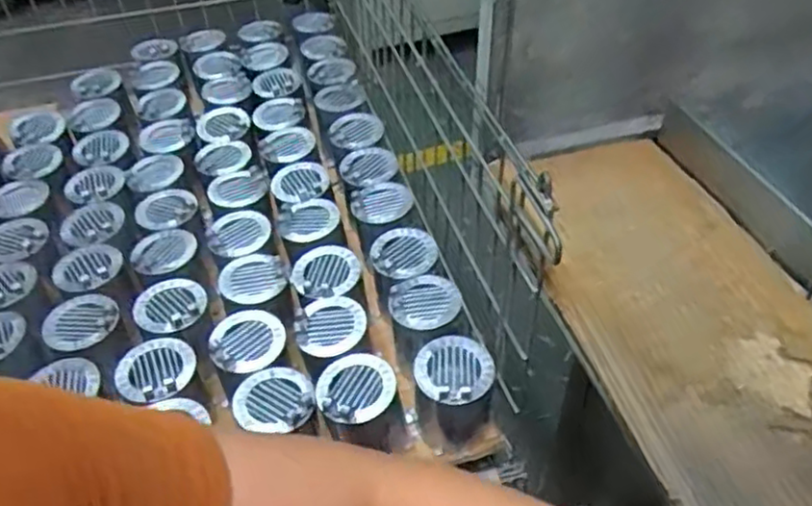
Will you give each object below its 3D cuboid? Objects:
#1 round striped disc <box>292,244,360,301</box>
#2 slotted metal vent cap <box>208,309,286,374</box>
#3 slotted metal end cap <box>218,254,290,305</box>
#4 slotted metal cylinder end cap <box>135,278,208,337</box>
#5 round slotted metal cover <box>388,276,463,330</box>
[{"bbox_3d":[-0.104,0.026,0.881,0.086,0.009,0.093,-2,45,2],"label":"round striped disc"},{"bbox_3d":[-0.185,0.104,0.789,0.084,0.023,0.080,-2,45,2],"label":"slotted metal vent cap"},{"bbox_3d":[-0.199,0.030,0.877,0.084,0.011,0.081,-2,45,2],"label":"slotted metal end cap"},{"bbox_3d":[-0.293,0.068,0.840,0.085,0.014,0.086,-2,45,2],"label":"slotted metal cylinder end cap"},{"bbox_3d":[0.023,0.060,0.834,0.086,0.011,0.079,-2,45,2],"label":"round slotted metal cover"}]

